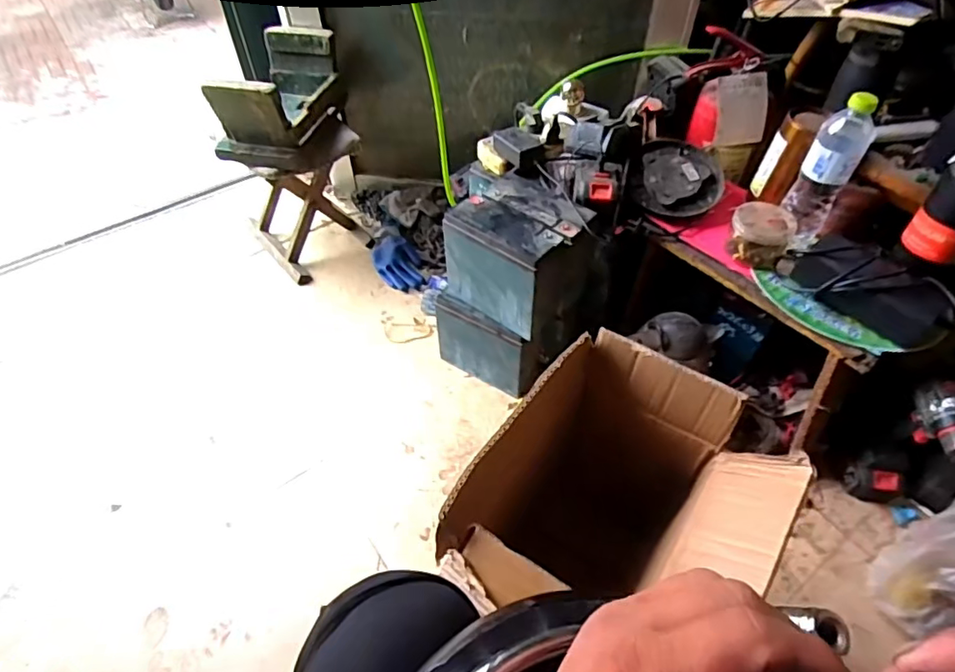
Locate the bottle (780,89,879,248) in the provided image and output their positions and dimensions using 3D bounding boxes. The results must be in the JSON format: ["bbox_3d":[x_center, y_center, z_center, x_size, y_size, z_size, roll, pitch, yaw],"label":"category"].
[{"bbox_3d":[0.495,-0.228,0.802,0.067,0.215,0.070,27,56,23],"label":"bottle"}]

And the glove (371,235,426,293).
[{"bbox_3d":[-0.184,-0.174,1.272,0.096,0.033,0.189,-17,51,-11],"label":"glove"}]

